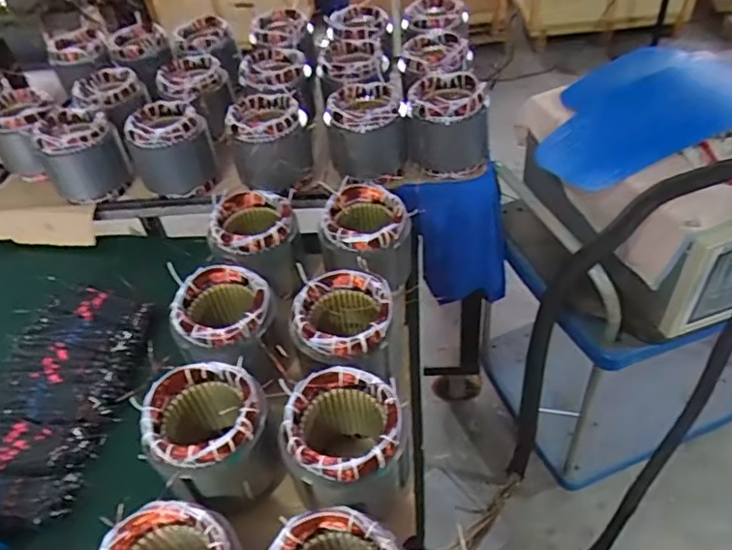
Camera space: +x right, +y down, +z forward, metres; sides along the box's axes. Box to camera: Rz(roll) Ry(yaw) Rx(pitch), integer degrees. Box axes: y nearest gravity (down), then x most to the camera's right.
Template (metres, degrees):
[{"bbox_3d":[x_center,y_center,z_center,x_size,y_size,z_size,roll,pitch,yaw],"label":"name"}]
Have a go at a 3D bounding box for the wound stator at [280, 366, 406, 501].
[{"bbox_3d":[-0.020,0.221,0.714,0.138,0.172,0.131,-4,45,4],"label":"wound stator"}]

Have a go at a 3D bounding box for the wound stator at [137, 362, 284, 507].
[{"bbox_3d":[-0.201,0.208,0.739,0.147,0.147,0.139,-4,45,4],"label":"wound stator"}]

